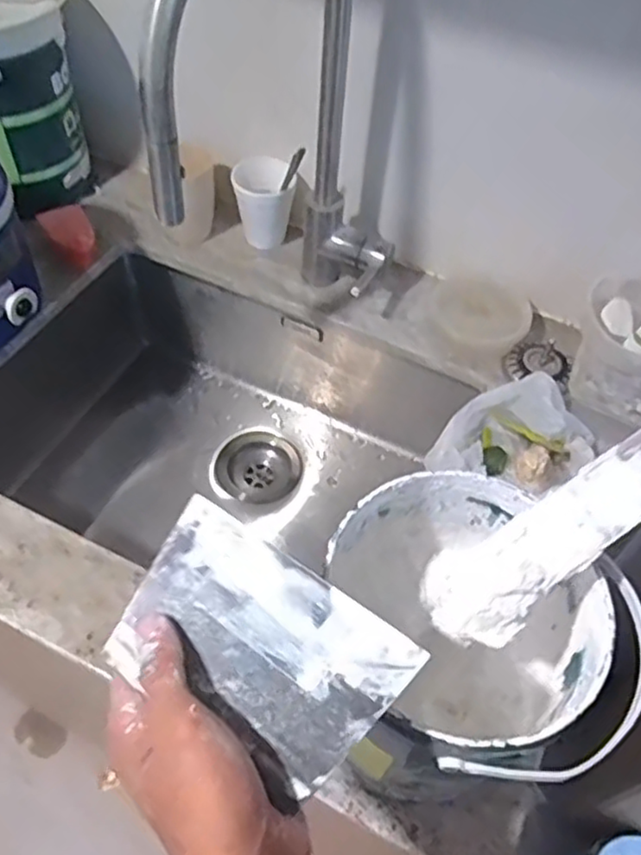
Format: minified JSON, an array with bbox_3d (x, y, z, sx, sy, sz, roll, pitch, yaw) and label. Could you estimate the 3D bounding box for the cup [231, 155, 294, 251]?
[{"bbox_3d":[-0.070,-0.275,0.844,0.074,0.082,0.071,0,53,-4],"label":"cup"}]

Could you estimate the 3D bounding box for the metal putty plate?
[{"bbox_3d":[-0.031,0.105,0.334,0.136,0.006,0.086,30,72,18],"label":"metal putty plate"}]

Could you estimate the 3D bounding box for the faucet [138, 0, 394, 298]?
[{"bbox_3d":[-0.024,-0.234,0.611,0.095,0.414,0.251,32,57,19],"label":"faucet"}]

